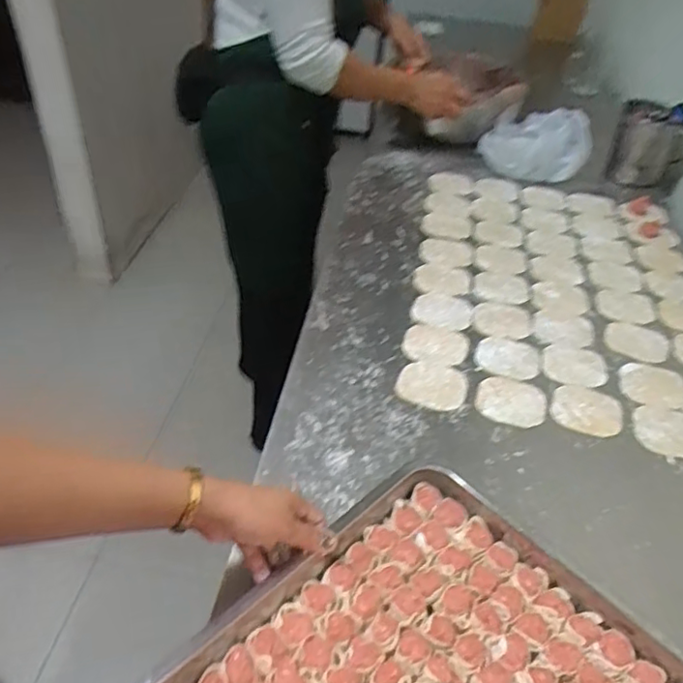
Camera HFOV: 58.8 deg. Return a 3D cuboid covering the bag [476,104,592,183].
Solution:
[{"bbox_3d":[0.373,-0.385,1.165,0.188,0.111,0.144,22,43,20],"label":"bag"}]

